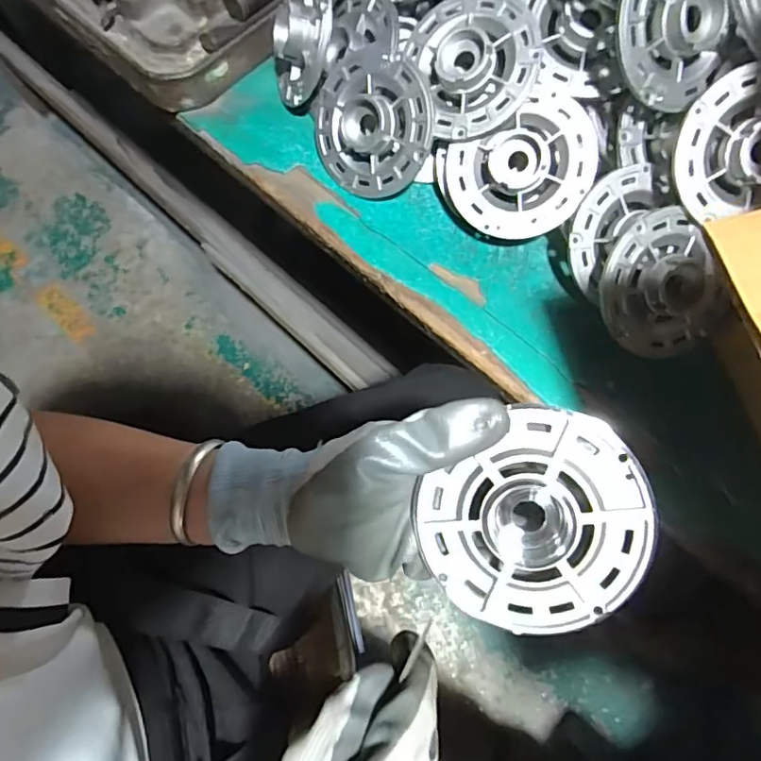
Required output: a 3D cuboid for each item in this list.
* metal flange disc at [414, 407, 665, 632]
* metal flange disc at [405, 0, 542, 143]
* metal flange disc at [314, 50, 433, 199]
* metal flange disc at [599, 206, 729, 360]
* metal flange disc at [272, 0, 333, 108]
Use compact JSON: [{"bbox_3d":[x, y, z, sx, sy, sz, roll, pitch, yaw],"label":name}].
[{"bbox_3d":[0.076,0.071,0.269,0.109,0.008,0.096,-44,84,11],"label":"metal flange disc"},{"bbox_3d":[0.075,-0.246,0.429,0.090,0.032,0.106,-21,82,20],"label":"metal flange disc"},{"bbox_3d":[-0.008,-0.207,0.457,0.106,0.106,0.027,50,34,8],"label":"metal flange disc"},{"bbox_3d":[0.212,-0.065,0.410,0.111,0.026,0.093,42,93,-21],"label":"metal flange disc"},{"bbox_3d":[-0.070,-0.293,0.470,0.021,0.105,0.093,-9,24,-39],"label":"metal flange disc"}]

